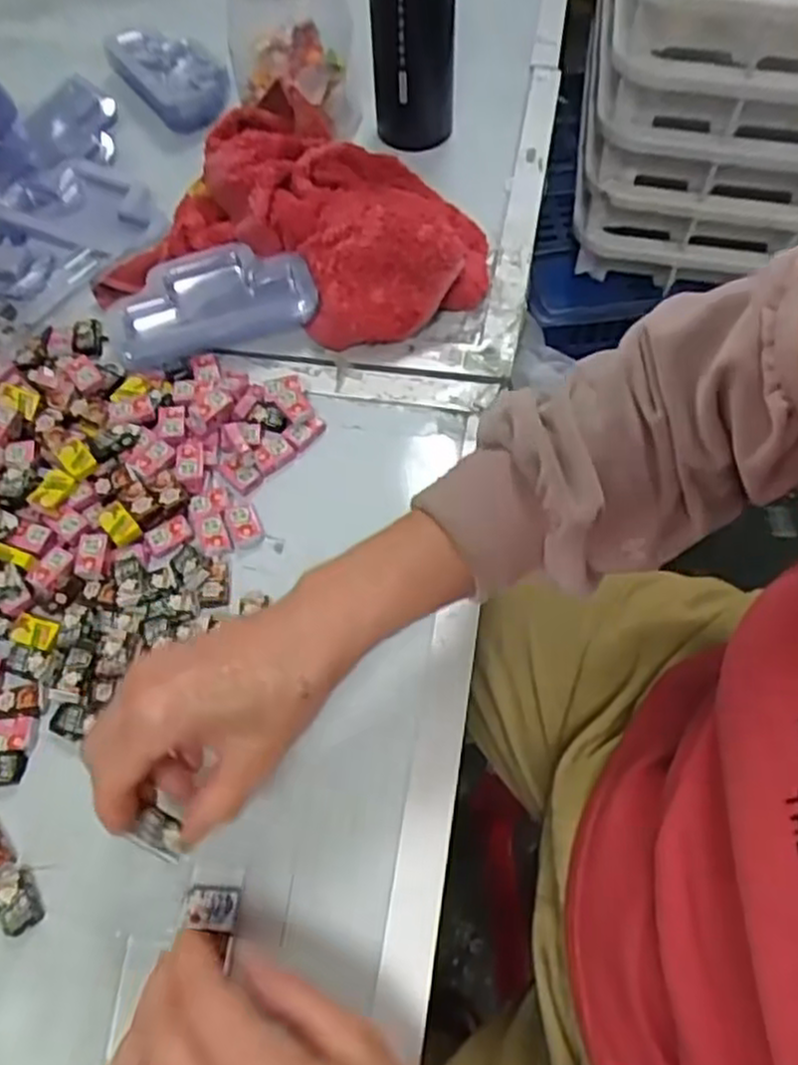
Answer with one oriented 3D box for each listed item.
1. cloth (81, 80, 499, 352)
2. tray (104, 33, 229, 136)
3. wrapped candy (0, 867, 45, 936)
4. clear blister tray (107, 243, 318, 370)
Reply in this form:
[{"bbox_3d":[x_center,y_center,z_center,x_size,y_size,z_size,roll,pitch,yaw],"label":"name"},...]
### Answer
[{"bbox_3d":[-0.057,-0.237,0.557,0.251,0.054,0.202,14,63,7],"label":"cloth"},{"bbox_3d":[-0.194,-0.393,0.660,0.073,0.026,0.125,-29,66,-16],"label":"tray"},{"bbox_3d":[-0.185,0.177,0.368,0.019,0.006,0.029,-37,68,-19],"label":"wrapped candy"},{"bbox_3d":[-0.132,-0.164,0.532,0.137,0.026,0.075,-16,63,-9],"label":"clear blister tray"}]

